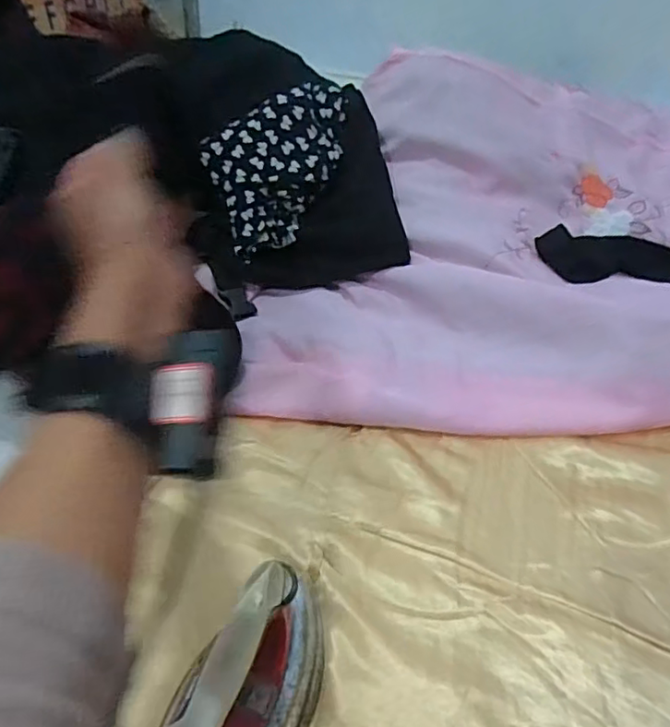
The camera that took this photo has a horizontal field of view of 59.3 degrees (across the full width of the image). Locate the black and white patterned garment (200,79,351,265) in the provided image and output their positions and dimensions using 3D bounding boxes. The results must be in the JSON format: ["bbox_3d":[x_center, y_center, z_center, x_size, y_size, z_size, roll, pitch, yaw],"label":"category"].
[{"bbox_3d":[-0.062,-0.260,0.778,0.214,0.175,0.024,-28,4,-11],"label":"black and white patterned garment"}]

